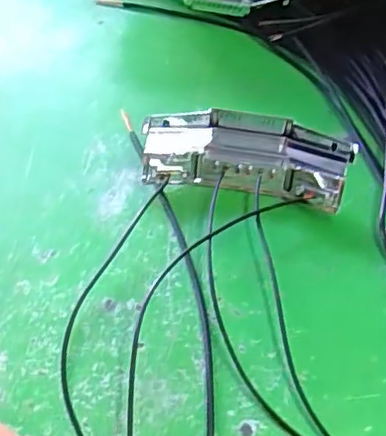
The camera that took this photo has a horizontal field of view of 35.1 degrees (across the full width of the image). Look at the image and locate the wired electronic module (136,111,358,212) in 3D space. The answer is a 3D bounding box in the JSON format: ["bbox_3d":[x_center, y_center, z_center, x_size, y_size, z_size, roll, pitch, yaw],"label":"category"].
[{"bbox_3d":[0.025,-0.029,0.299,0.096,0.028,0.034,10,50,8],"label":"wired electronic module"}]

